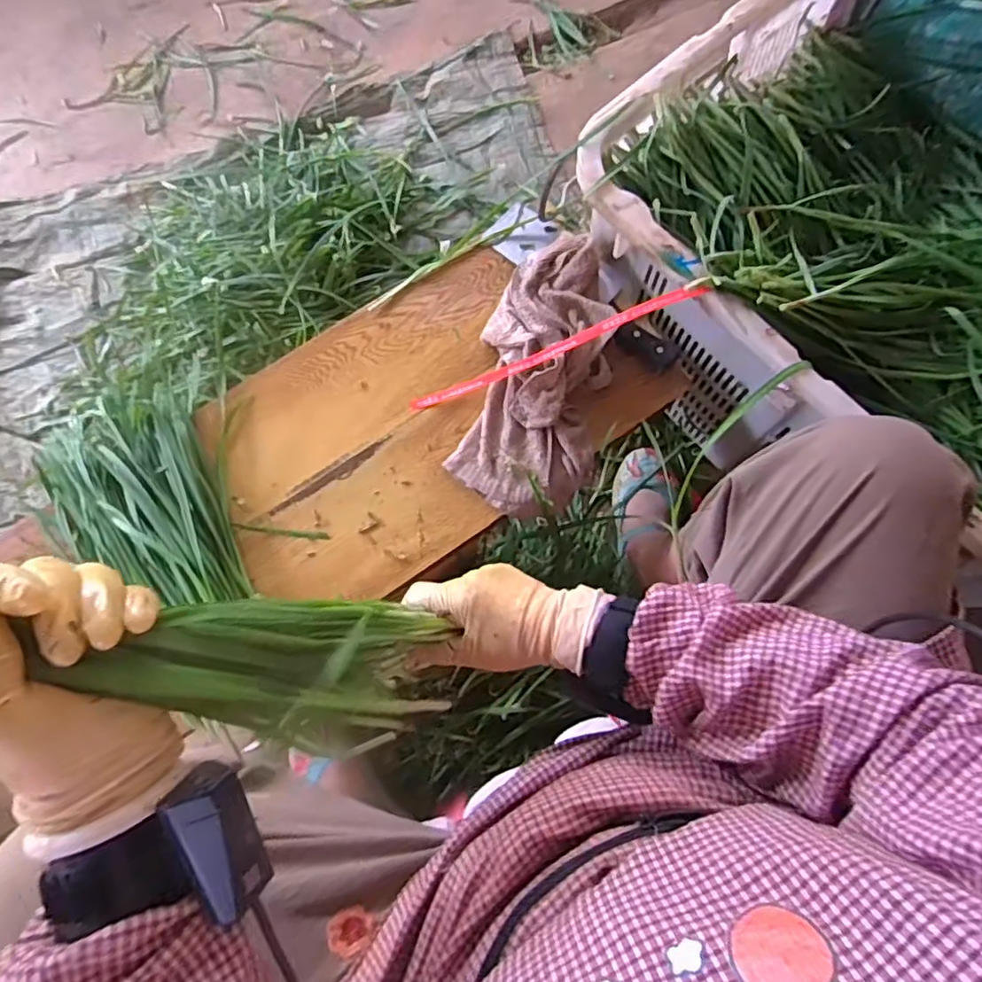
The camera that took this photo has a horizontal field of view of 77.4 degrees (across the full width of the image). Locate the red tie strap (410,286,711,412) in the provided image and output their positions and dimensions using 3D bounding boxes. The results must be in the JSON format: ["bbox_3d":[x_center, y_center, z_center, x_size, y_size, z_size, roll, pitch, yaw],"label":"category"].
[{"bbox_3d":[0.059,-0.147,0.643,0.325,0.031,0.020,-19,75,20],"label":"red tie strap"}]

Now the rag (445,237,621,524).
[{"bbox_3d":[0.058,-0.136,0.681,0.149,0.053,0.321,13,77,6],"label":"rag"}]

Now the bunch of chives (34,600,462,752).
[{"bbox_3d":[-0.171,0.094,0.340,0.361,0.072,0.088,18,72,-38],"label":"bunch of chives"}]

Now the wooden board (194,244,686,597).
[{"bbox_3d":[-0.076,-0.090,0.694,0.483,0.023,0.295,-34,78,-8],"label":"wooden board"}]

